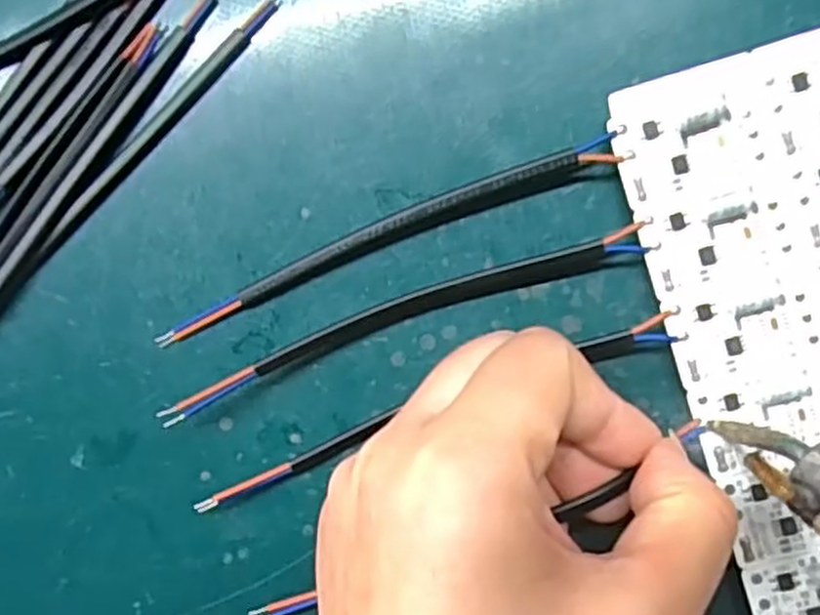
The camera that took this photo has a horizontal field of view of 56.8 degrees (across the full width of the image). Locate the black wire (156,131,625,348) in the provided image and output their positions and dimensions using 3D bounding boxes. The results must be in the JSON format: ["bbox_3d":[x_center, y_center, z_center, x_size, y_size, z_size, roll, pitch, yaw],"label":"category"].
[{"bbox_3d":[-0.009,-0.020,0.216,0.140,0.009,0.011,-21,90,6],"label":"black wire"}]

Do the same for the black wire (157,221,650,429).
[{"bbox_3d":[-0.003,0.003,0.213,0.140,0.016,0.012,-20,90,6],"label":"black wire"}]

